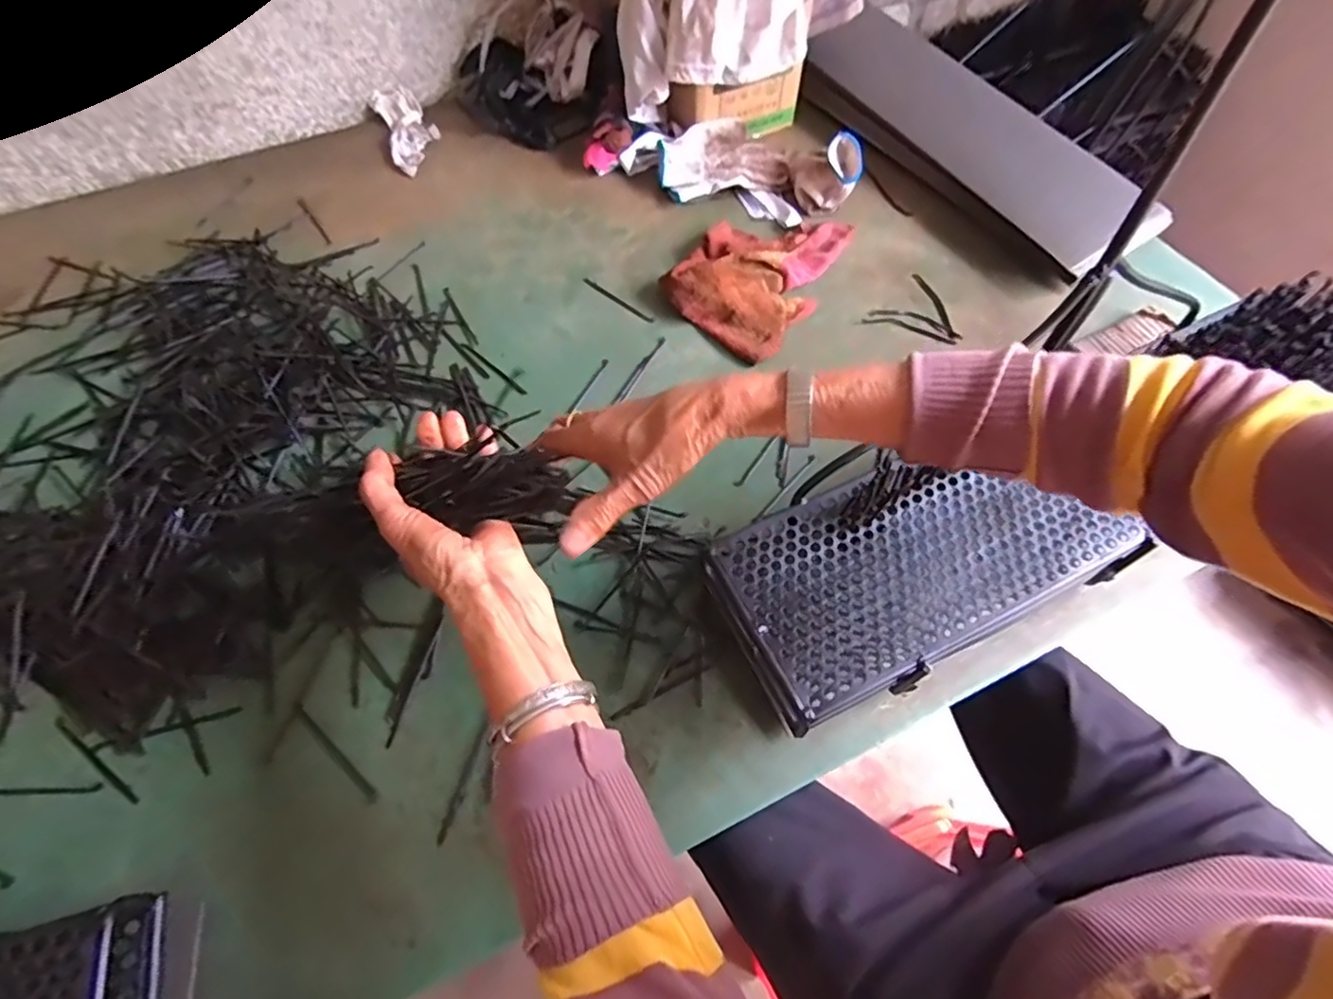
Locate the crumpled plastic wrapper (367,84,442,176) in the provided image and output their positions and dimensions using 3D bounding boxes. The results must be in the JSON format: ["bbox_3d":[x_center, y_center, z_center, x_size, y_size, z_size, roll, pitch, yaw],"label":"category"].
[{"bbox_3d":[-0.370,-0.534,0.867,0.072,0.028,0.177,-22,64,-13],"label":"crumpled plastic wrapper"}]

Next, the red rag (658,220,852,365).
[{"bbox_3d":[0.115,-0.282,0.717,0.157,0.031,0.248,34,65,16],"label":"red rag"}]

